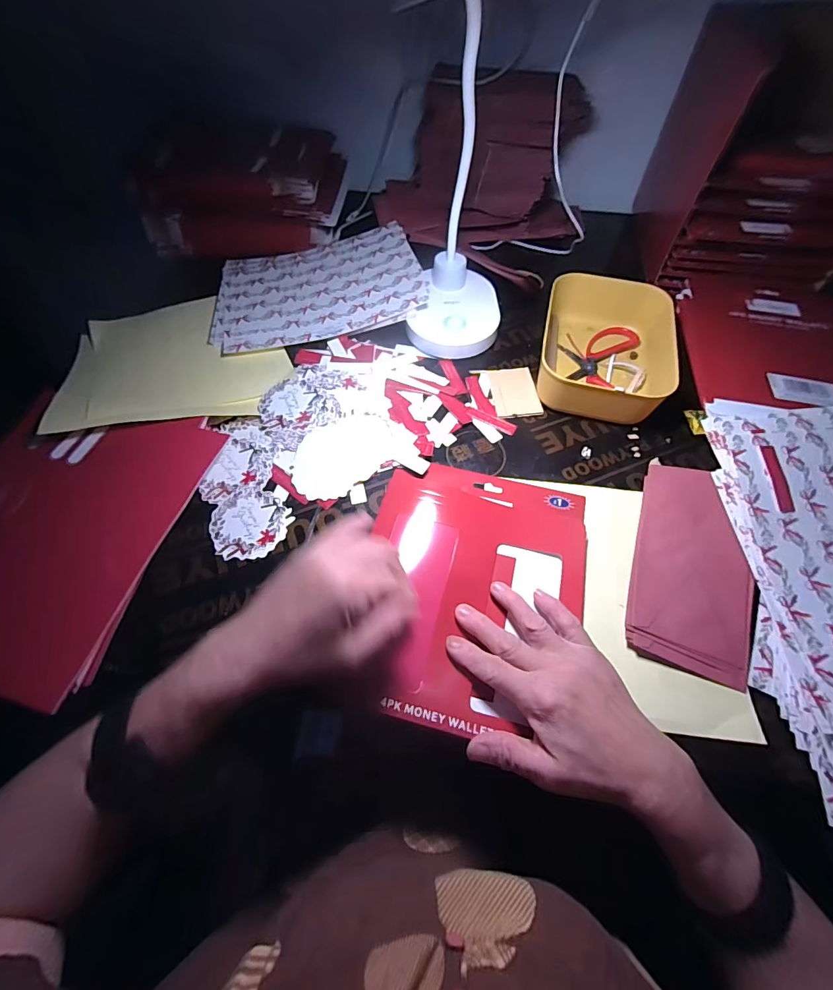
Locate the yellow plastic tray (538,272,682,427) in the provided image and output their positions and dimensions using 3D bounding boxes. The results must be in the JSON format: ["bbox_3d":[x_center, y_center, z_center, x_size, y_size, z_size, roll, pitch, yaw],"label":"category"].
[{"bbox_3d":[0.215,-0.176,0.487,0.137,0.057,0.211,14,60,7],"label":"yellow plastic tray"}]

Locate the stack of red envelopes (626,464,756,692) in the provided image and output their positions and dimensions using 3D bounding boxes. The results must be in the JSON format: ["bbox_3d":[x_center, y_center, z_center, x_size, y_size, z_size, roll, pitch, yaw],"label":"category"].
[{"bbox_3d":[0.240,0.061,0.362,0.093,0.023,0.173,19,68,11],"label":"stack of red envelopes"}]

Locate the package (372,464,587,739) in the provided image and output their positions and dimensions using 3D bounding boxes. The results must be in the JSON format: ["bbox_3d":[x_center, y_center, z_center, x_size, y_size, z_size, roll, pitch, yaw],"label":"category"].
[{"bbox_3d":[0.054,0.074,0.370,0.187,0.014,0.233,9,59,4],"label":"package"}]

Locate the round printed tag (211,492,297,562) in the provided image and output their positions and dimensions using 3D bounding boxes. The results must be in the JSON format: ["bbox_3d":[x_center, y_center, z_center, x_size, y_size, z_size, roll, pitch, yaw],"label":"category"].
[{"bbox_3d":[-0.158,0.026,0.393,0.069,0.004,0.068,1,59,-1],"label":"round printed tag"}]

